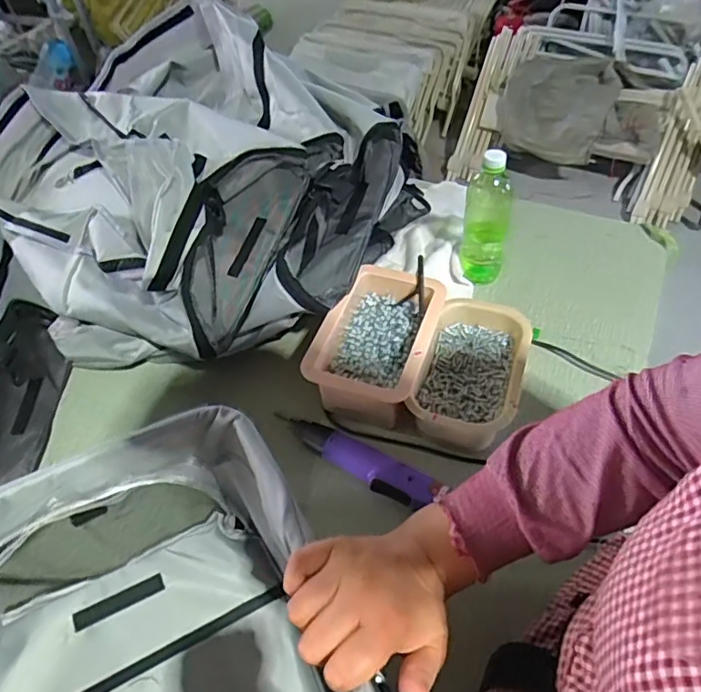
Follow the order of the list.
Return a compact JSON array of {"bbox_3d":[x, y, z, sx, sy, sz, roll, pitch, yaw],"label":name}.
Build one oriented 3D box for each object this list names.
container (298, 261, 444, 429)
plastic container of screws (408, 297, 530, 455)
[{"bbox_3d":[0.035,0.003,0.715,0.130,0.096,0.198,13,51,15],"label":"container"},{"bbox_3d":[0.153,0.041,0.694,0.120,0.084,0.199,14,51,16],"label":"plastic container of screws"}]

